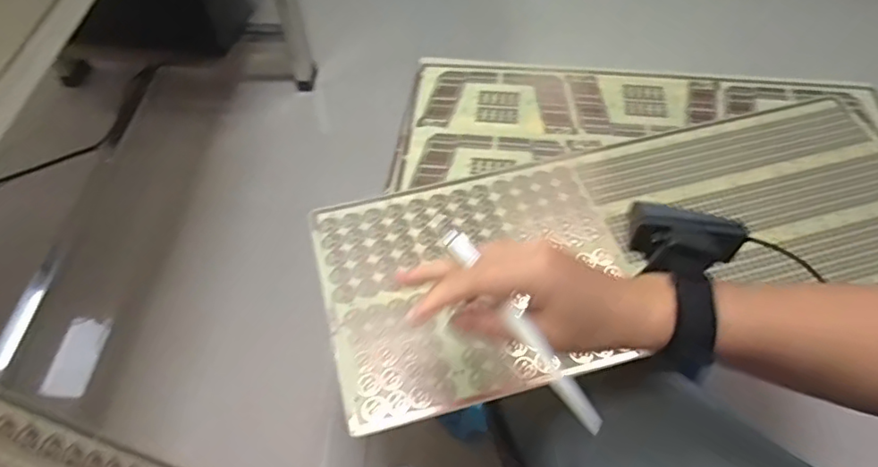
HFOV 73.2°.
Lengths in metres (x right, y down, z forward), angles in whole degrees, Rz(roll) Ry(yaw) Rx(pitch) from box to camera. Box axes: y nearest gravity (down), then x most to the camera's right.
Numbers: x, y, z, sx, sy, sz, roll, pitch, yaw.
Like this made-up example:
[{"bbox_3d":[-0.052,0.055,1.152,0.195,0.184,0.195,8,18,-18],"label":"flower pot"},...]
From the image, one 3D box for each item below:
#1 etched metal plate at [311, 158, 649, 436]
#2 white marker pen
[{"bbox_3d":[0.033,0.035,0.537,0.266,0.011,0.228,-13,55,-7],"label":"etched metal plate"},{"bbox_3d":[0.047,0.054,0.346,0.014,0.008,0.140,-31,73,-19],"label":"white marker pen"}]

